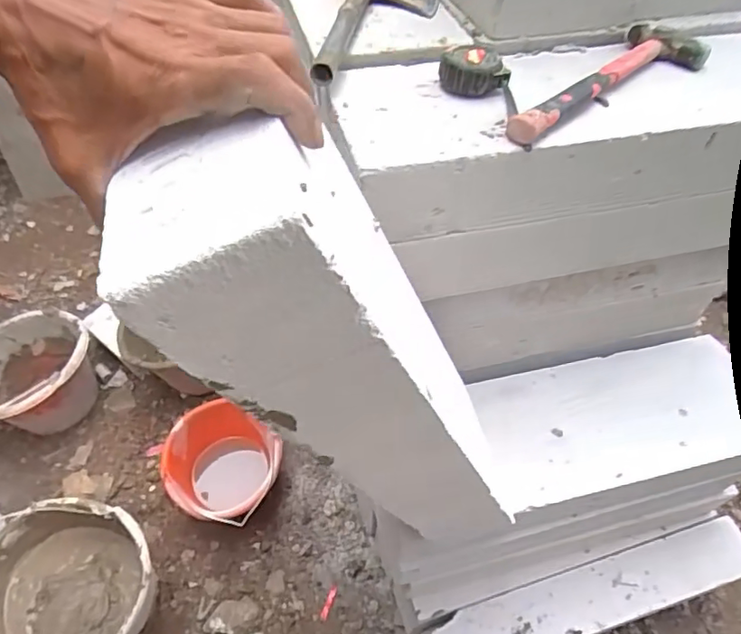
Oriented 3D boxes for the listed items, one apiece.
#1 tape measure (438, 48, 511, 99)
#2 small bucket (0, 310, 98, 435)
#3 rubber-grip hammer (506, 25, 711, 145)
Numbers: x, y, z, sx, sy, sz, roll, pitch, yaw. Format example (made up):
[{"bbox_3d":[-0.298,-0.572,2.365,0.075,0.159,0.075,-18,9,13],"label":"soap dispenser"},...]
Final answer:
[{"bbox_3d":[0.109,-0.260,0.597,0.059,0.033,0.054,-16,53,-15],"label":"tape measure"},{"bbox_3d":[-0.787,0.149,1.293,0.316,0.176,0.245,-25,56,-21],"label":"small bucket"},{"bbox_3d":[0.253,-0.238,0.584,0.089,0.026,0.275,36,58,24],"label":"rubber-grip hammer"}]

